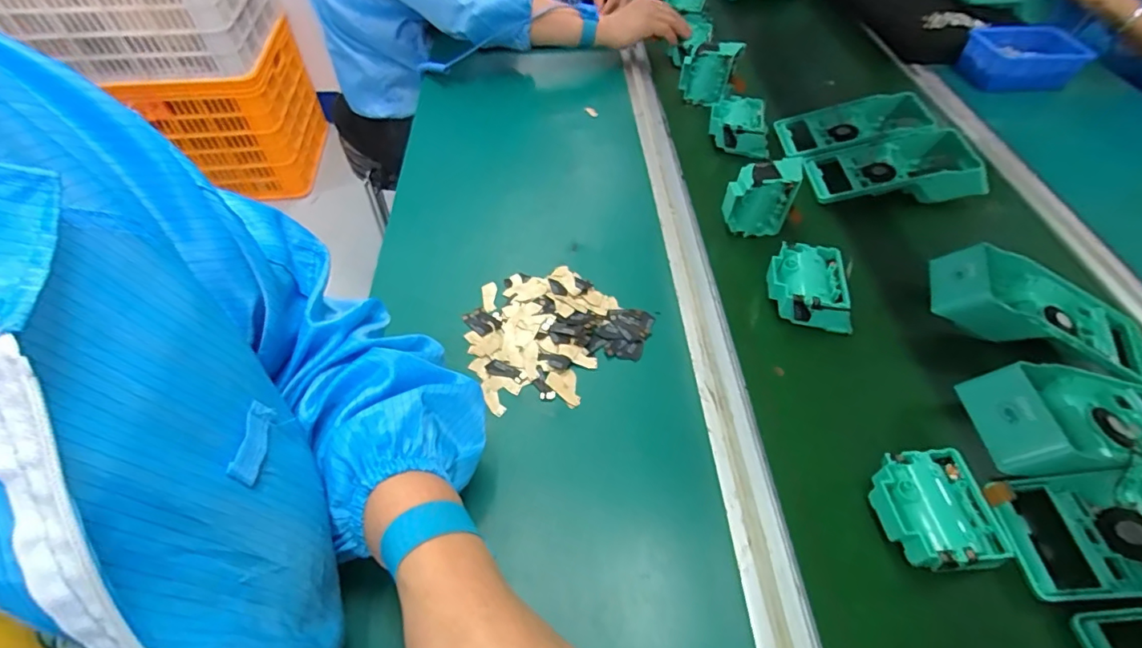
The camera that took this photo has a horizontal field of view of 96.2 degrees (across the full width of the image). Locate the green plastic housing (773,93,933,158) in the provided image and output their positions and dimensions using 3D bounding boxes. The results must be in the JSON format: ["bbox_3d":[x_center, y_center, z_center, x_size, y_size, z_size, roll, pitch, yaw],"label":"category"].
[{"bbox_3d":[0.368,-0.251,0.659,0.181,0.030,0.081,-13,52,5],"label":"green plastic housing"}]

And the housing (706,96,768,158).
[{"bbox_3d":[0.213,-0.253,0.657,0.067,0.034,0.081,-1,49,8],"label":"housing"}]

